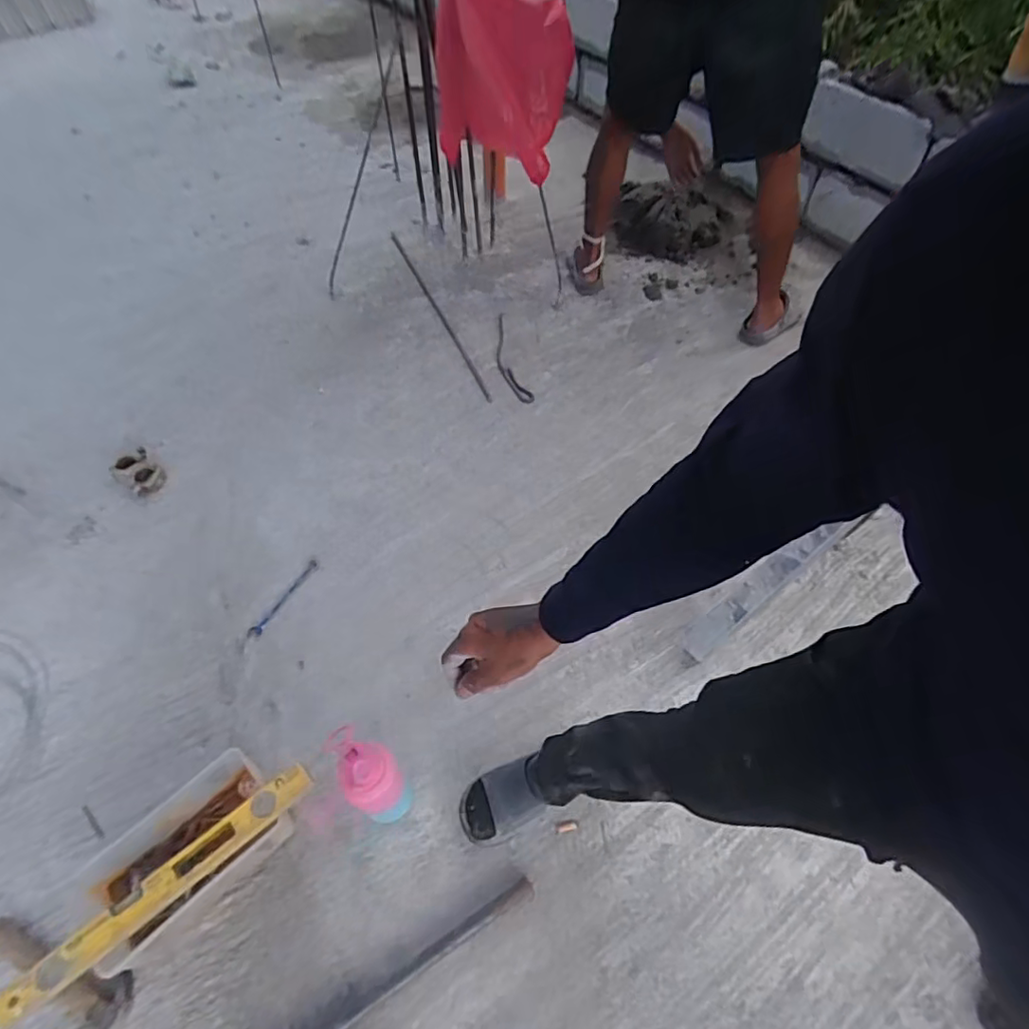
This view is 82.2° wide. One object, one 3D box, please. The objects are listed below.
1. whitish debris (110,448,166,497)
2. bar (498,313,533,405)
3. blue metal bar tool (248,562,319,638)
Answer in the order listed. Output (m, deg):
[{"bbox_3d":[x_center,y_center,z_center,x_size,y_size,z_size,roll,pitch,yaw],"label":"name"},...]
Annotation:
[{"bbox_3d":[-0.895,-0.095,1.410,0.144,0.028,0.086,39,65,24],"label":"whitish debris"},{"bbox_3d":[-0.021,-0.444,1.657,0.063,0.015,0.385,-12,57,-7],"label":"bar"},{"bbox_3d":[-0.490,0.179,1.262,0.030,0.013,0.200,28,61,18],"label":"blue metal bar tool"}]

